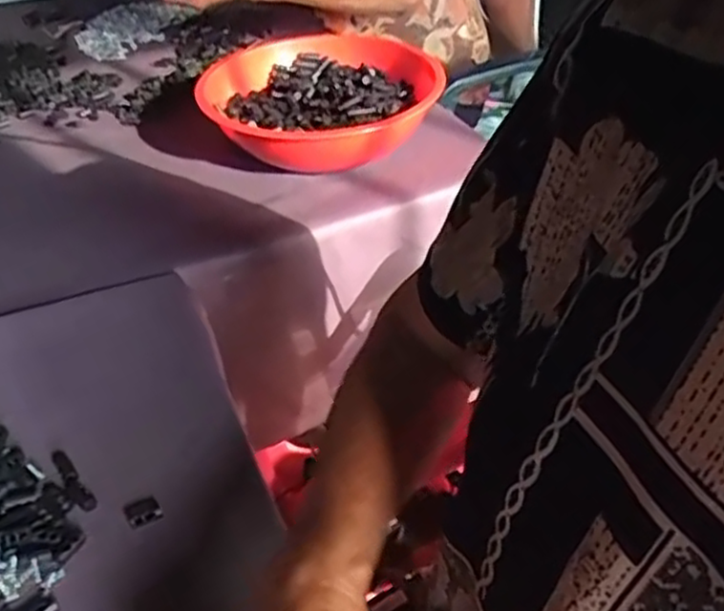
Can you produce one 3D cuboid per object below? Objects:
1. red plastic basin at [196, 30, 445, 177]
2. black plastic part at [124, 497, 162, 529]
[{"bbox_3d":[-0.043,-0.213,0.766,0.236,0.066,0.228,-2,42,2],"label":"red plastic basin"},{"bbox_3d":[-0.128,0.120,0.426,0.018,0.004,0.018,-23,43,-25],"label":"black plastic part"}]

